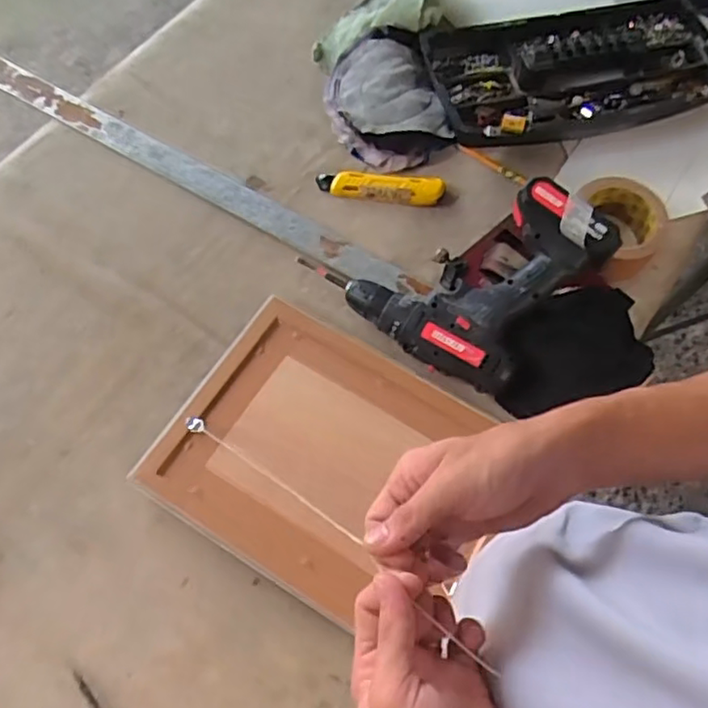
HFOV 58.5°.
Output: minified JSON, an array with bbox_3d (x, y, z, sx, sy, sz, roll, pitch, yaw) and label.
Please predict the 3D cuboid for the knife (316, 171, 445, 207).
[{"bbox_3d":[0.030,-0.194,0.733,0.145,0.019,0.034,6,67,1],"label":"knife"}]

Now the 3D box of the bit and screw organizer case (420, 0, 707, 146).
[{"bbox_3d":[0.280,-0.356,0.775,0.362,0.060,0.175,-9,67,-6],"label":"bit and screw organizer case"}]

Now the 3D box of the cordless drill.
[{"bbox_3d":[0.104,-0.102,0.631,0.235,0.102,0.198,39,71,14],"label":"cordless drill"}]

